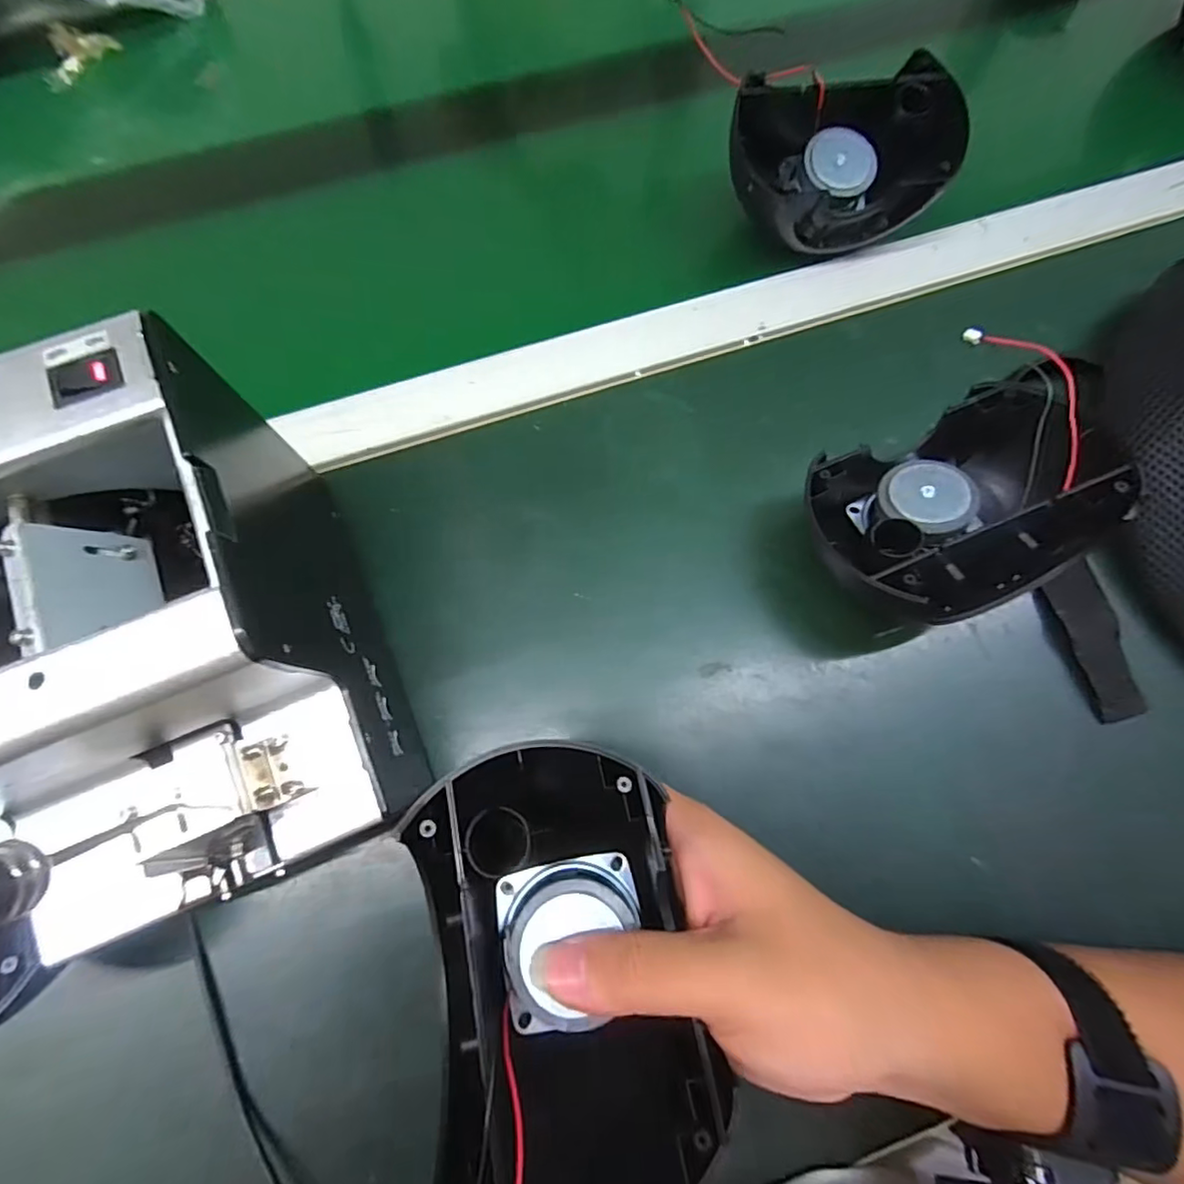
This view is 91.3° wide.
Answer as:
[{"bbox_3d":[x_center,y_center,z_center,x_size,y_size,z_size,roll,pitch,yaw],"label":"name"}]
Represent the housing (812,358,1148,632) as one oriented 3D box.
[{"bbox_3d":[0.171,-0.037,0.289,0.141,0.080,0.097,-21,75,-7],"label":"housing"}]

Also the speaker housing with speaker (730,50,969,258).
[{"bbox_3d":[0.144,-0.254,0.352,0.129,0.073,0.080,-2,73,-1],"label":"speaker housing with speaker"}]

